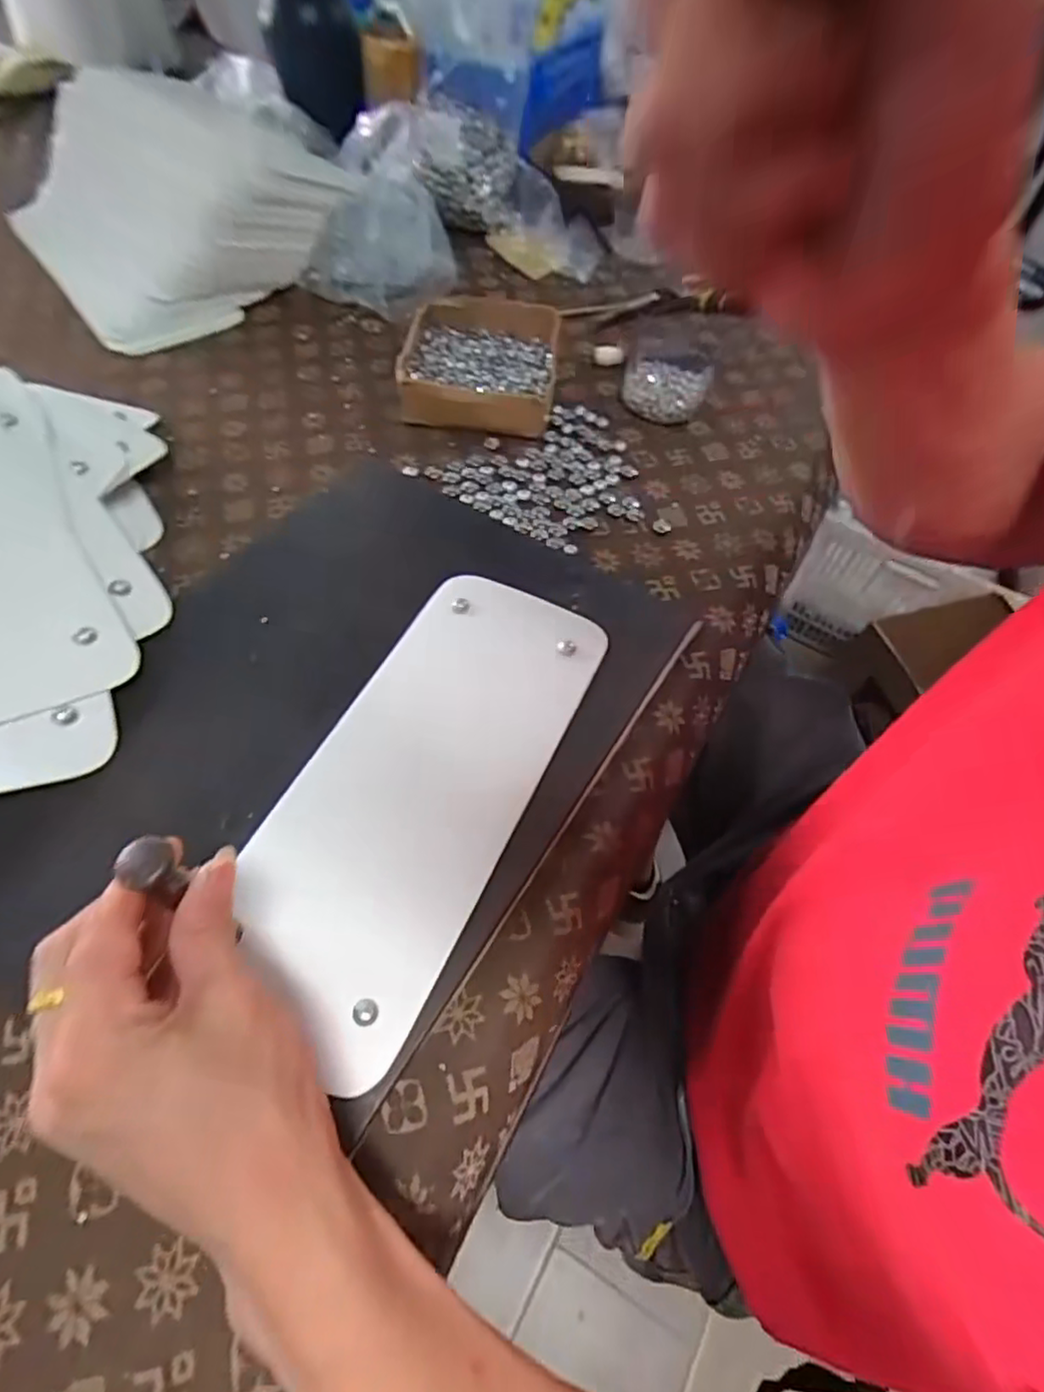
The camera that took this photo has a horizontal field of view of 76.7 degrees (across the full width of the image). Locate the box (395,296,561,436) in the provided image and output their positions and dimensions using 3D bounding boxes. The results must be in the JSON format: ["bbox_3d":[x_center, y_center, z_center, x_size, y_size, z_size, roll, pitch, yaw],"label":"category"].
[{"bbox_3d":[-0.036,-0.293,0.580,0.131,0.039,0.149,6,57,-1],"label":"box"}]

